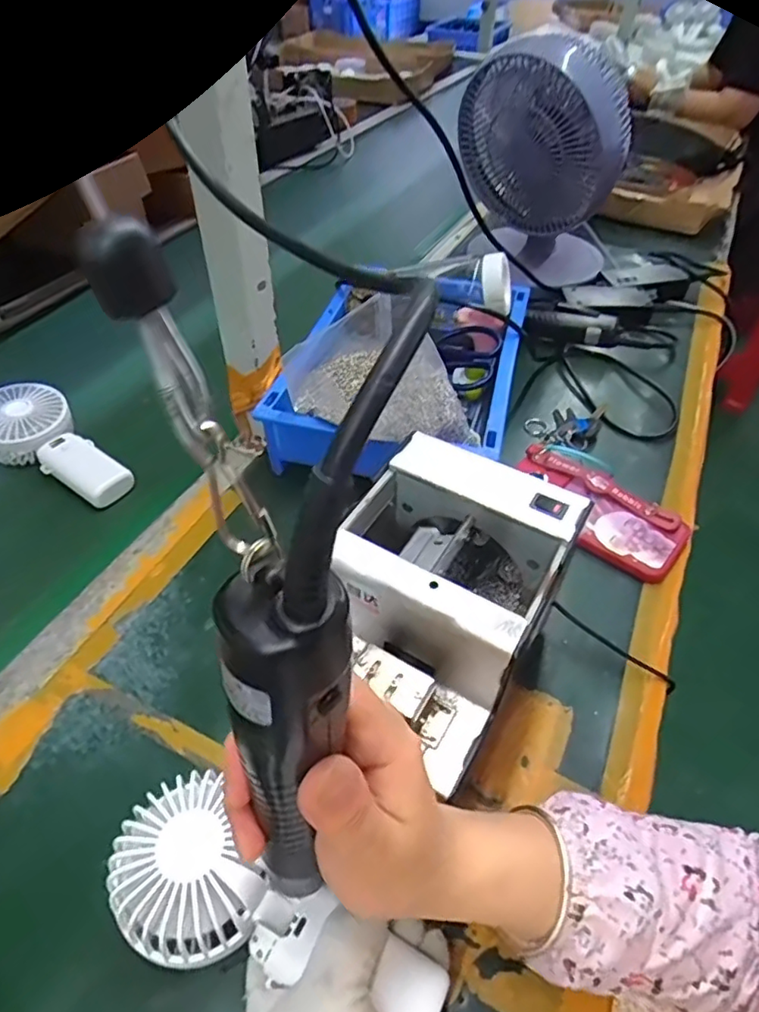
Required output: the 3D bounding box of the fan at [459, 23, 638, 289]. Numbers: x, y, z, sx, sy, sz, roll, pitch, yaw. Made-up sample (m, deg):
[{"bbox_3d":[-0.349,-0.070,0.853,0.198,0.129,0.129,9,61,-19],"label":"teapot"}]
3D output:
[{"bbox_3d":[0.215,-0.440,0.771,0.133,0.293,0.214,-29,54,-27],"label":"fan"}]

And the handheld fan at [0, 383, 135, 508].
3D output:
[{"bbox_3d":[-0.319,-0.054,0.569,0.164,0.055,0.084,36,54,28],"label":"handheld fan"}]

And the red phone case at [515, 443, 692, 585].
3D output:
[{"bbox_3d":[0.196,0.000,0.542,0.164,0.017,0.073,33,53,26],"label":"red phone case"}]

